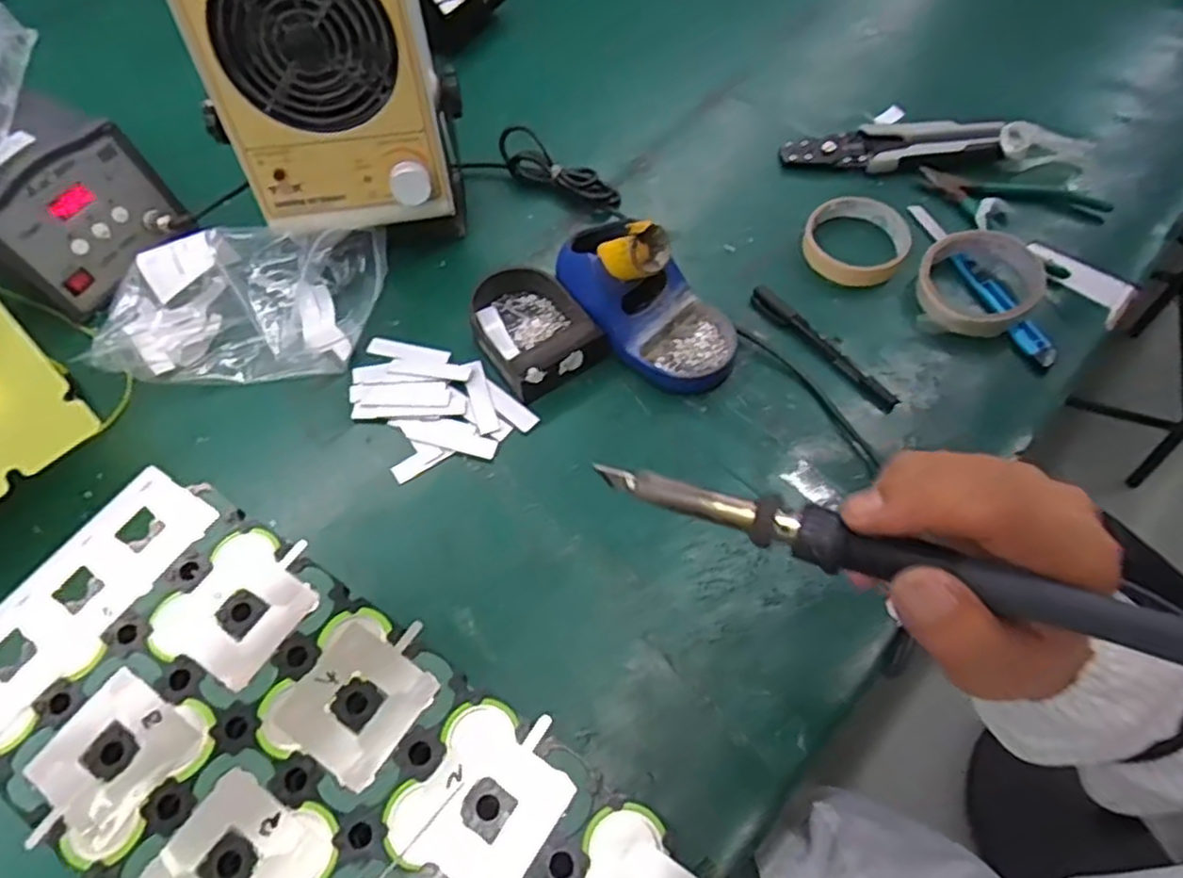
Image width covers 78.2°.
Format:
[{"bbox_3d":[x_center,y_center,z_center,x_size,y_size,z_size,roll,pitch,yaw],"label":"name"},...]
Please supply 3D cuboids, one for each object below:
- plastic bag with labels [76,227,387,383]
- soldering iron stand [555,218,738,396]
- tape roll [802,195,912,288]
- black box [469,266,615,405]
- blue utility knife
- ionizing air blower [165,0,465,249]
[{"bbox_3d":[-0.263,-0.103,0.551,0.212,0.068,0.117,-14,63,-7],"label":"plastic bag with labels"},{"bbox_3d":[0.044,-0.111,0.535,0.085,0.082,0.151,-39,68,-18],"label":"soldering iron stand"},{"bbox_3d":[0.218,-0.165,0.602,0.081,0.021,0.087,0,62,0],"label":"tape roll"},{"bbox_3d":[-0.045,-0.087,0.554,0.079,0.030,0.111,-29,65,-14],"label":"black box"},{"bbox_3d":[0.312,-0.128,0.585,0.021,0.014,0.176,-21,64,-10],"label":"blue utility knife"},{"bbox_3d":[-0.183,-0.255,0.520,0.153,0.241,0.118,-7,62,-4],"label":"ionizing air blower"}]

